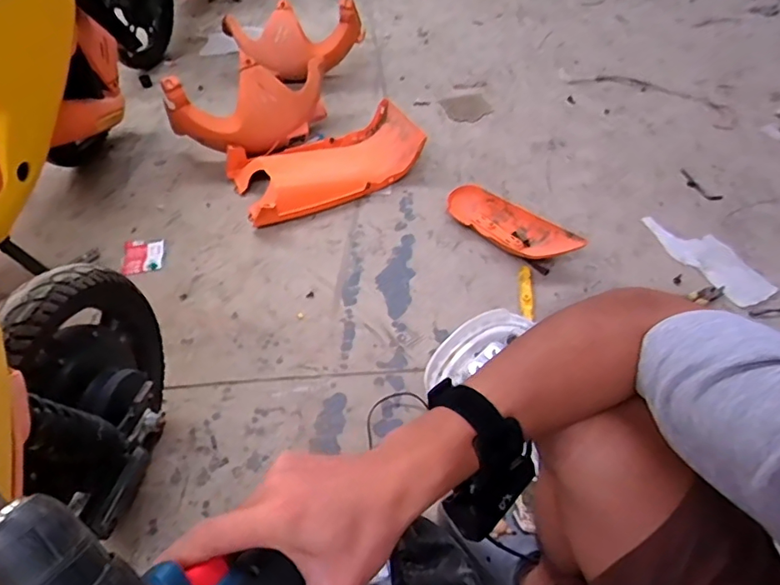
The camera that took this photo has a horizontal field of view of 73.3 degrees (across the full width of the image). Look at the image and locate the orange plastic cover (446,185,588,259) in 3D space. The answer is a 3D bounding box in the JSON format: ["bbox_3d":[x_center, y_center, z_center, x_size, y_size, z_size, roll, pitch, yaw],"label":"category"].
[{"bbox_3d":[0.270,-0.156,1.175,0.110,0.061,0.332,-35,55,-28],"label":"orange plastic cover"}]

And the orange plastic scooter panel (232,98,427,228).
[{"bbox_3d":[-0.159,-0.339,1.351,0.492,0.099,0.269,-27,51,-23],"label":"orange plastic scooter panel"}]

